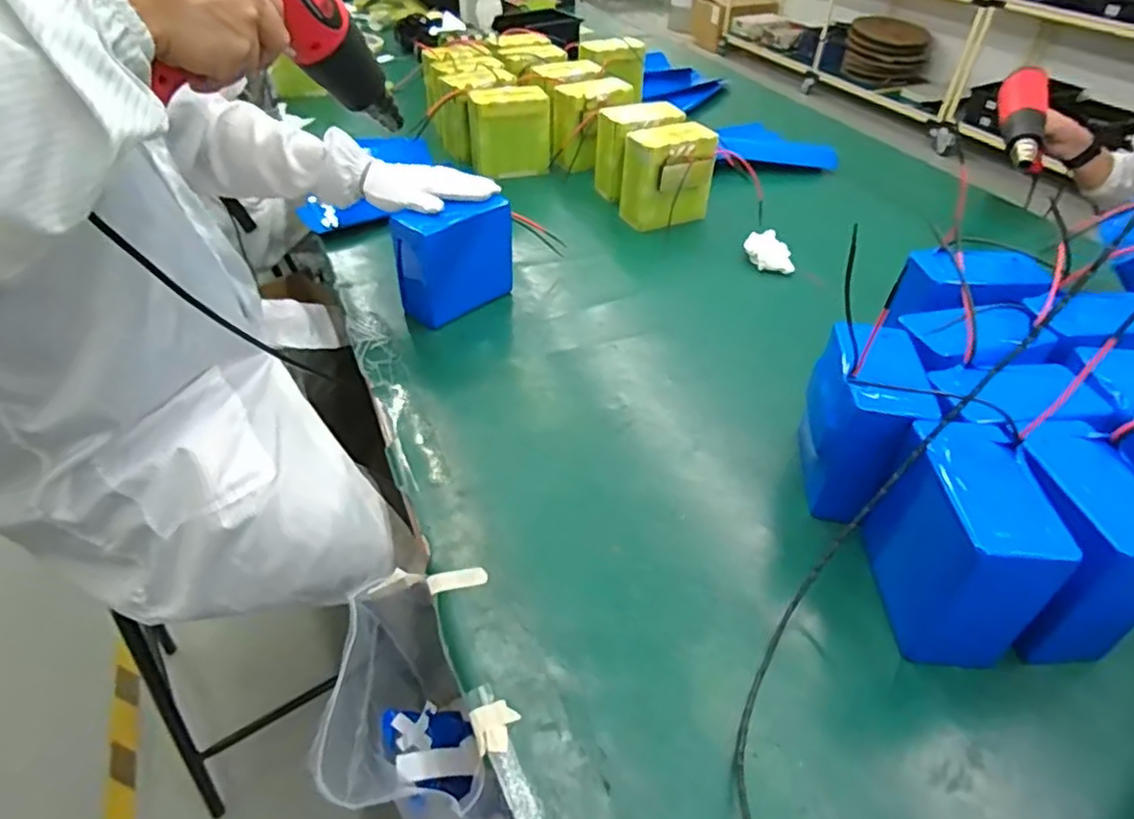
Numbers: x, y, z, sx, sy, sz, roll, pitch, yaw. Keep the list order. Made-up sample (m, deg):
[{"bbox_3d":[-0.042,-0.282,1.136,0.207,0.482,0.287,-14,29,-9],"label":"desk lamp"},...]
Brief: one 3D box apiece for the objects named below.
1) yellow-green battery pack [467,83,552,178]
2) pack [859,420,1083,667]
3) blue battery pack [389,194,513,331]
[{"bbox_3d":[-0.110,-0.530,1.245,0.148,0.134,0.088,-6,42,-9],"label":"yellow-green battery pack"},{"bbox_3d":[0.315,0.113,0.540,0.089,0.146,0.144,3,42,0],"label":"pack"},{"bbox_3d":[-0.156,-0.207,0.890,0.073,0.142,0.161,34,50,30],"label":"blue battery pack"}]

